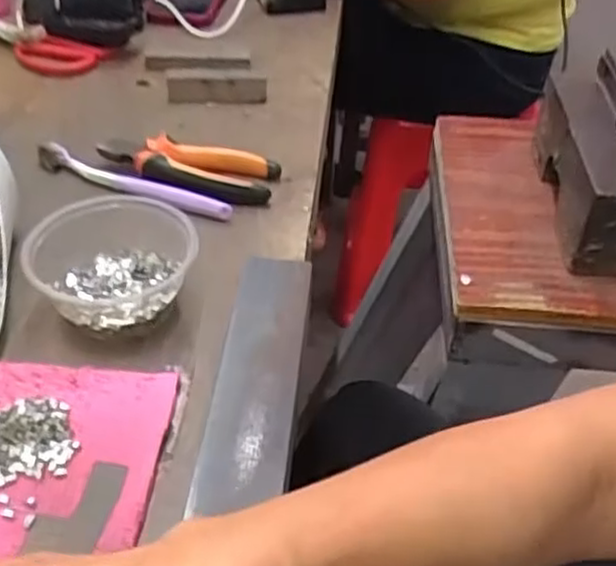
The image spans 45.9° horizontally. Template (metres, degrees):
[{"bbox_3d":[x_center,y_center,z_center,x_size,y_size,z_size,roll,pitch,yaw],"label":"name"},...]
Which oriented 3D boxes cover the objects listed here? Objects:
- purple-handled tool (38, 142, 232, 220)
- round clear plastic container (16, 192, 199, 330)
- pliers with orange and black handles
[{"bbox_3d":[-0.147,-0.083,0.590,0.181,0.018,0.019,20,43,15],"label":"purple-handled tool"},{"bbox_3d":[-0.129,-0.013,0.483,0.109,0.048,0.104,3,42,-3],"label":"round clear plastic container"},{"bbox_3d":[-0.101,-0.093,0.598,0.146,0.023,0.058,10,42,5],"label":"pliers with orange and black handles"}]

